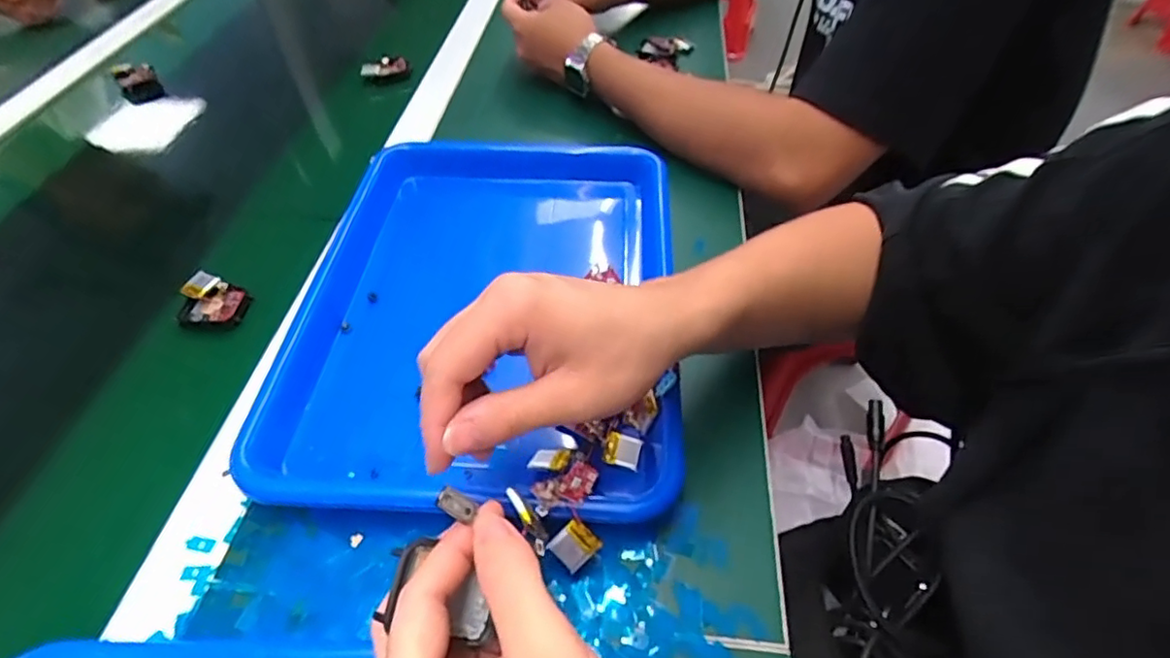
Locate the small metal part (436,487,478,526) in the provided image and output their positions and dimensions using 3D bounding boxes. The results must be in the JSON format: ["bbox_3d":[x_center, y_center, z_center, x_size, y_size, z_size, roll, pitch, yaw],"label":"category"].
[{"bbox_3d":[-0.047,0.065,0.221,0.016,0.004,0.008,36,69,-18],"label":"small metal part"}]

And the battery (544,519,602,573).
[{"bbox_3d":[-0.005,0.110,0.304,0.020,0.004,0.021,43,83,7],"label":"battery"}]

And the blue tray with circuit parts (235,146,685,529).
[{"bbox_3d":[-0.066,-0.020,0.431,0.256,0.066,0.328,4,51,3],"label":"blue tray with circuit parts"}]

